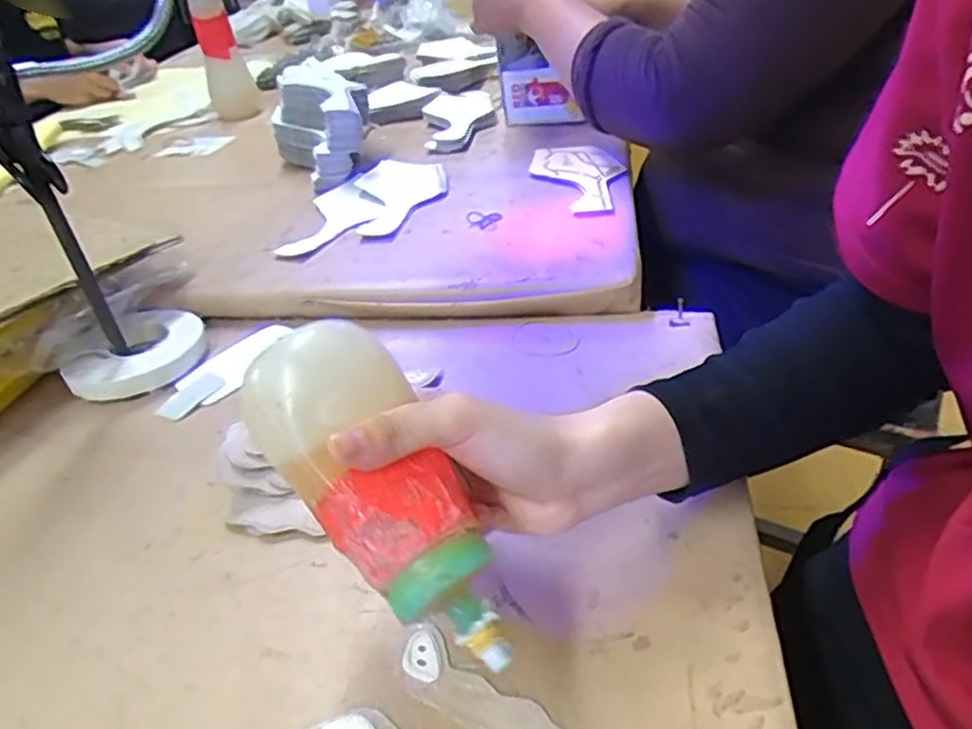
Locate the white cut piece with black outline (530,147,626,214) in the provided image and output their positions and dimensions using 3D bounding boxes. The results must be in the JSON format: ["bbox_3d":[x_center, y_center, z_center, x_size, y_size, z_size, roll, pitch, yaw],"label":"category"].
[{"bbox_3d":[0.100,-0.197,0.718,0.085,0.005,0.173,-15,38,-11],"label":"white cut piece with black outline"}]

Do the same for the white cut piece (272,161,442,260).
[{"bbox_3d":[-0.116,-0.168,0.717,0.124,0.009,0.215,2,39,10],"label":"white cut piece"}]

